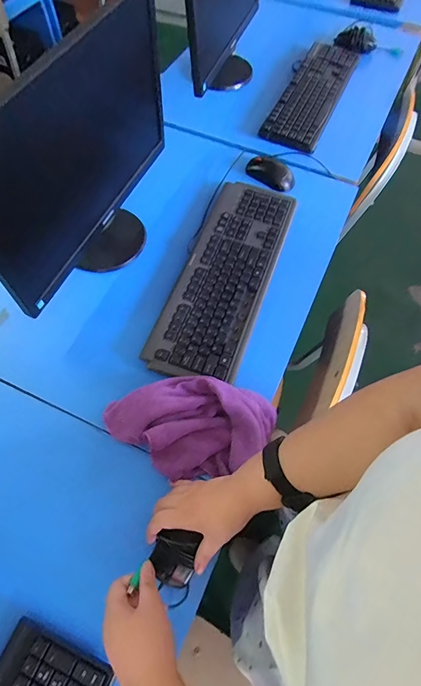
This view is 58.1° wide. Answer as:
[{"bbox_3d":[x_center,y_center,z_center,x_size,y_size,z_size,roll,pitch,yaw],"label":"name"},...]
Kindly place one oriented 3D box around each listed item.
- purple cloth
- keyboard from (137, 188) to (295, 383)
[{"bbox_3d":[-0.032,0.121,0.563,0.241,0.049,0.142,13,63,6],"label":"purple cloth"},{"bbox_3d":[0.029,-0.132,0.709,0.155,0.029,0.446,18,64,8],"label":"keyboard"}]

